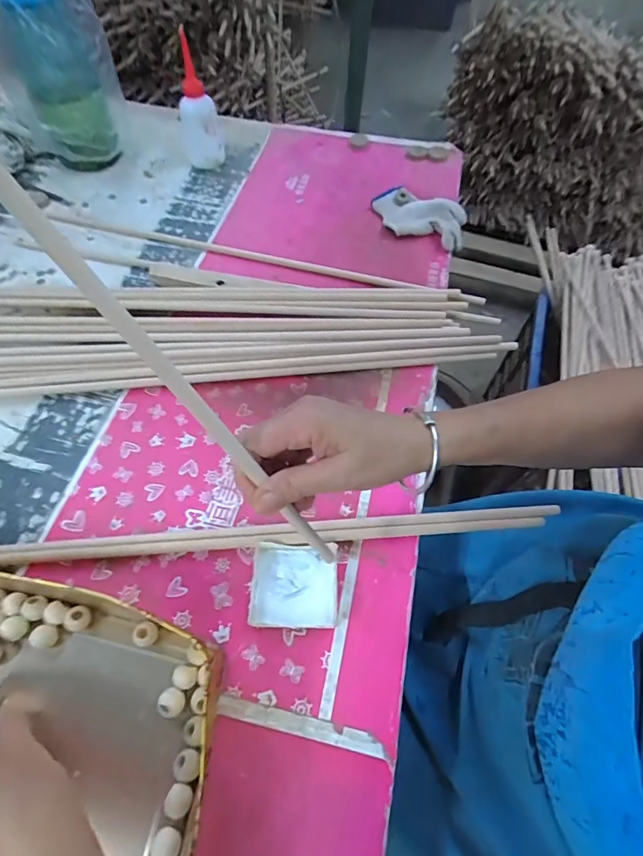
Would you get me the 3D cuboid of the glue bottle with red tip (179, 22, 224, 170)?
[{"bbox_3d":[-0.199,-0.520,0.705,0.065,0.176,0.057,-11,60,-10],"label":"glue bottle with red tip"}]

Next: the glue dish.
[{"bbox_3d":[-0.024,0.142,0.400,0.076,0.014,0.072,3,59,-2],"label":"glue dish"}]

